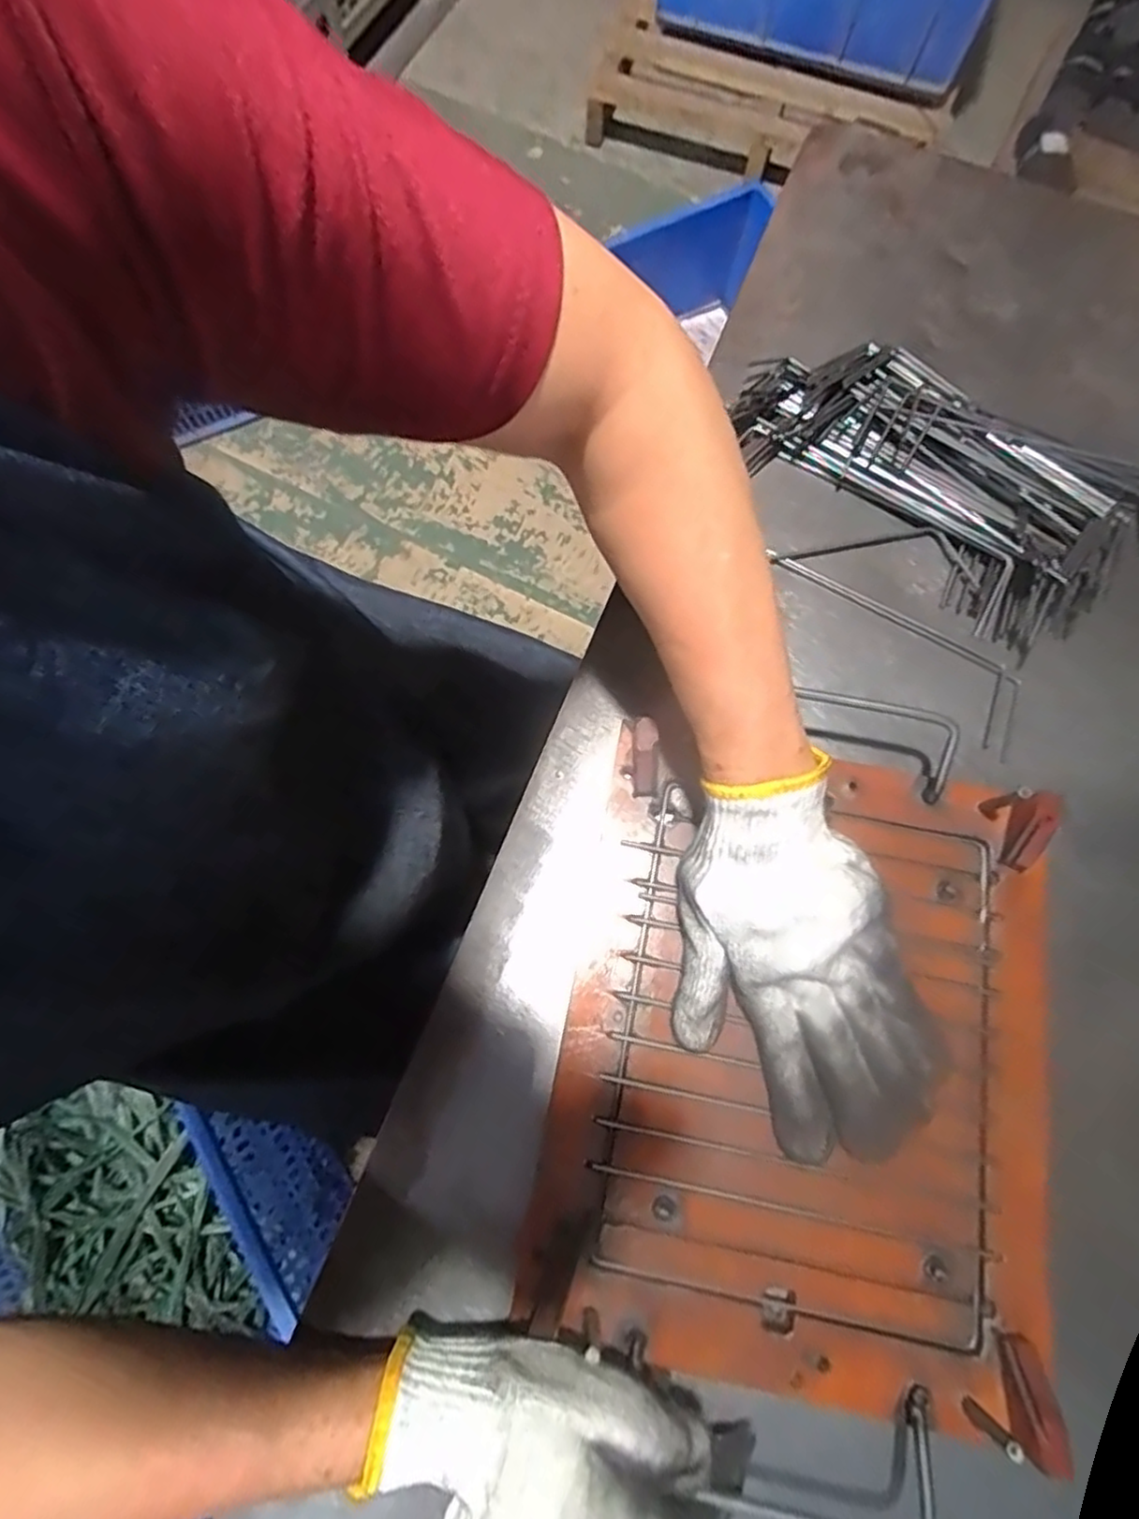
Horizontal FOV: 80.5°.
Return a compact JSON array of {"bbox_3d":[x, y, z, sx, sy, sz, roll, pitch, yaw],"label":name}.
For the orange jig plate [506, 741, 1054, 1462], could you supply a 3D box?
[{"bbox_3d":[0.119,0.144,0.342,0.230,0.025,0.296,11,73,2],"label":"orange jig plate"}]

